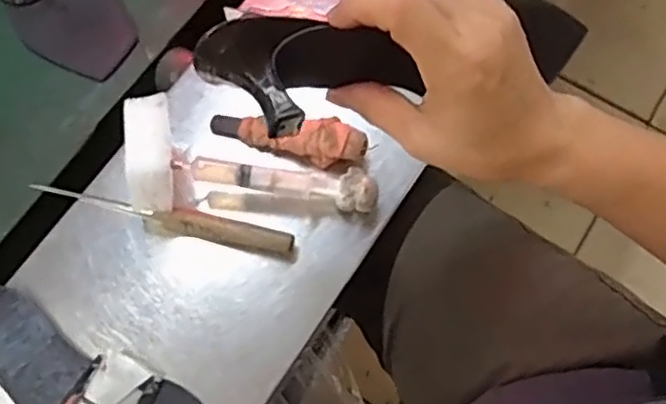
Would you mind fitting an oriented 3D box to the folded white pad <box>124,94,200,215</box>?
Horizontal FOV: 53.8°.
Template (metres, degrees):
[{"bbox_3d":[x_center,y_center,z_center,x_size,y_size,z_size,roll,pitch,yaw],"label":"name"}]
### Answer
[{"bbox_3d":[-0.121,-0.030,0.453,0.034,0.073,0.069,-9,70,-2],"label":"folded white pad"}]

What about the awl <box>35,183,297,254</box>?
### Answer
[{"bbox_3d":[-0.121,0.011,0.460,0.190,0.023,0.016,12,71,5],"label":"awl"}]

